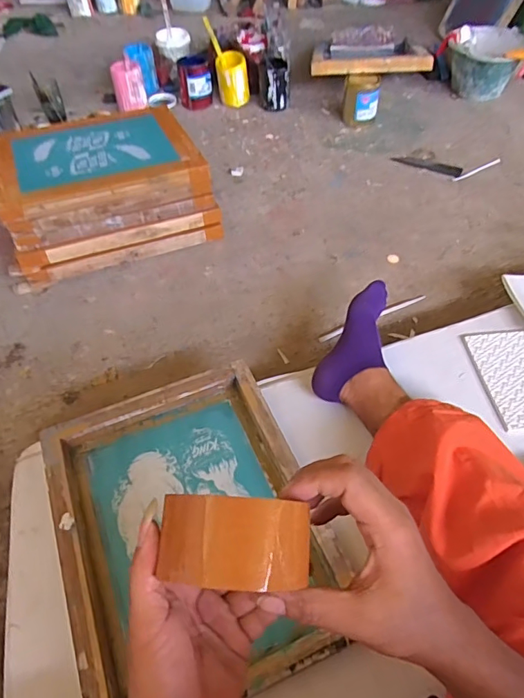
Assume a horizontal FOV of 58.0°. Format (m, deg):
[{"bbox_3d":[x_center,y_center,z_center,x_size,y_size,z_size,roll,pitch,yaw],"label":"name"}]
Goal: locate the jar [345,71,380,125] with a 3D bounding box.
[{"bbox_3d":[0.299,-0.748,1.417,0.099,0.128,0.076,1,52,3],"label":"jar"}]

